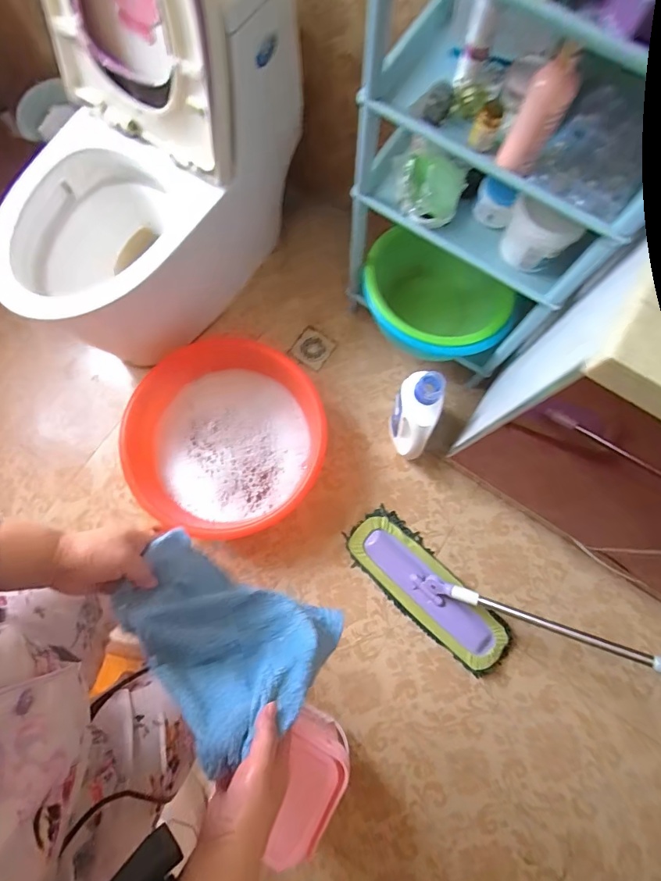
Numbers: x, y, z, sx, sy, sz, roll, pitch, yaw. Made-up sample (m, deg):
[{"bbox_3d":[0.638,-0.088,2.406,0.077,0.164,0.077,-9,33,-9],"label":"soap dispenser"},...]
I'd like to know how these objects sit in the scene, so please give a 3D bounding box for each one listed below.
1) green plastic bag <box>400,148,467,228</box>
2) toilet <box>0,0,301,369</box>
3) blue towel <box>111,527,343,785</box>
[{"bbox_3d":[0.189,-0.471,0.834,0.115,0.057,0.119,20,79,3],"label":"green plastic bag"},{"bbox_3d":[-0.436,-0.603,0.899,0.455,0.736,0.731,32,80,6],"label":"toilet"},{"bbox_3d":[-0.113,0.228,0.506,0.221,0.184,0.144,28,77,5],"label":"blue towel"}]

